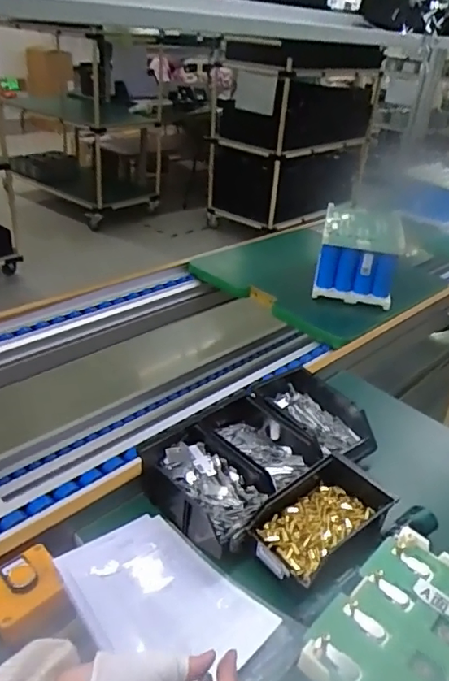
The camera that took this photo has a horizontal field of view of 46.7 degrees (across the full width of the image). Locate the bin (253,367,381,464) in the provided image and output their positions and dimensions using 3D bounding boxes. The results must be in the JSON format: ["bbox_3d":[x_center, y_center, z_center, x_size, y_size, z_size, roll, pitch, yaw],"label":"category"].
[{"bbox_3d":[0.143,0.122,0.836,0.132,0.060,0.192,-21,40,-36],"label":"bin"}]

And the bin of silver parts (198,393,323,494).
[{"bbox_3d":[0.051,0.150,0.764,0.120,0.053,0.172,-21,40,-36],"label":"bin of silver parts"}]

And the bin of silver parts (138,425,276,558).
[{"bbox_3d":[-0.028,0.198,0.705,0.172,0.059,0.118,27,38,32],"label":"bin of silver parts"}]

